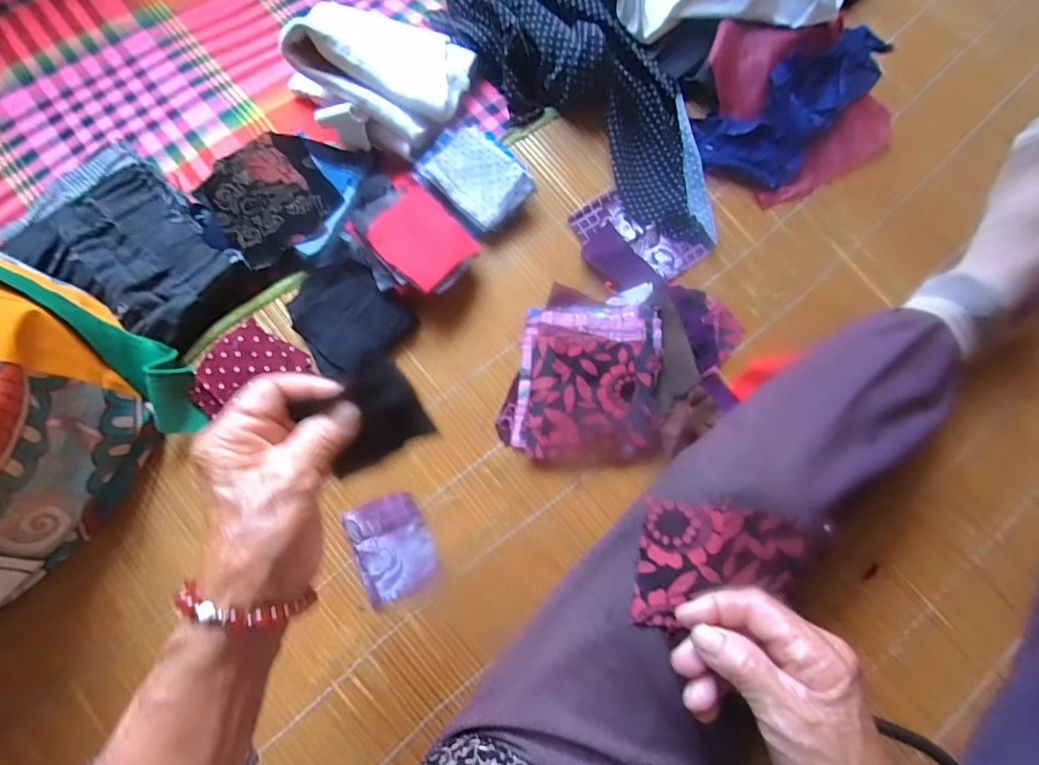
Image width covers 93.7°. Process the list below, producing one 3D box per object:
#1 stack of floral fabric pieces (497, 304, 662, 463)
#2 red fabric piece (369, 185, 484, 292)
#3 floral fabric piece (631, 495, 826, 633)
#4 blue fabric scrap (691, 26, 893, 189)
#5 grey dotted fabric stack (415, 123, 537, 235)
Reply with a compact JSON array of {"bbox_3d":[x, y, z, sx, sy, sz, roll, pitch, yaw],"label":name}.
[{"bbox_3d":[0.051,-0.002,0.406,0.127,0.031,0.128,0,77,-2],"label":"stack of floral fabric pieces"},{"bbox_3d":[-0.082,-0.120,0.406,0.078,0.005,0.066,45,73,4],"label":"red fabric piece"},{"bbox_3d":[0.124,0.111,0.286,0.102,0.023,0.072,8,77,0],"label":"floral fabric piece"},{"bbox_3d":[0.278,-0.285,0.475,0.095,0.026,0.235,44,80,8],"label":"blue fabric scrap"},{"bbox_3d":[-0.037,-0.186,0.439,0.076,0.026,0.096,-44,82,-10],"label":"grey dotted fabric stack"}]

